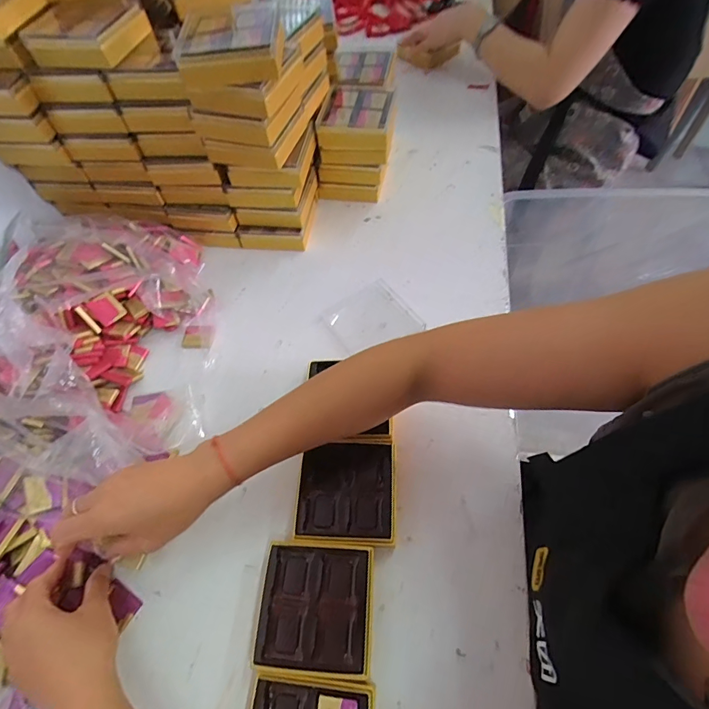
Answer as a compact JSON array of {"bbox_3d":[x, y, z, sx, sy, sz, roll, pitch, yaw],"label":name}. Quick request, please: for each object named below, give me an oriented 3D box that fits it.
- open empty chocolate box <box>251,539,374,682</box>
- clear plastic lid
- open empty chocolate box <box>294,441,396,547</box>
[{"bbox_3d":[-0.034,0.221,0.368,0.097,0.022,0.097,2,58,7],"label":"open empty chocolate box"},{"bbox_3d":[0.020,-0.046,0.548,0.104,0.019,0.097,-32,60,-14],"label":"clear plastic lid"},{"bbox_3d":[-0.008,0.137,0.418,0.095,0.024,0.095,1,58,6],"label":"open empty chocolate box"}]

